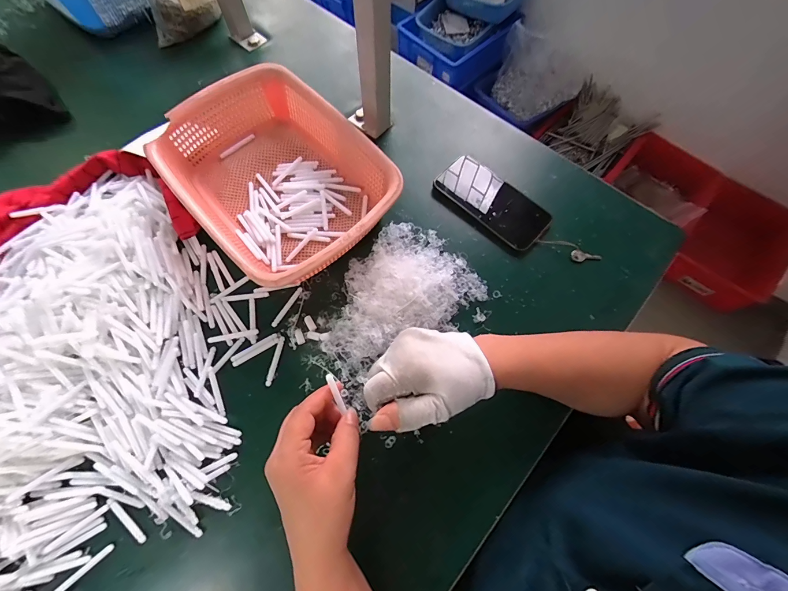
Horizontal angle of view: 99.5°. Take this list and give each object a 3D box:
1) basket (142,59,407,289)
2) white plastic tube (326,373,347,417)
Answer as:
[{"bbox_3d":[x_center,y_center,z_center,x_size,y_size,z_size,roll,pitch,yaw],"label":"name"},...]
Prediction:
[{"bbox_3d":[-0.153,-0.154,0.441,0.213,0.074,0.297,-43,77,-13],"label":"basket"},{"bbox_3d":[-0.054,0.091,0.309,0.007,0.004,0.042,-22,105,-8],"label":"white plastic tube"}]

